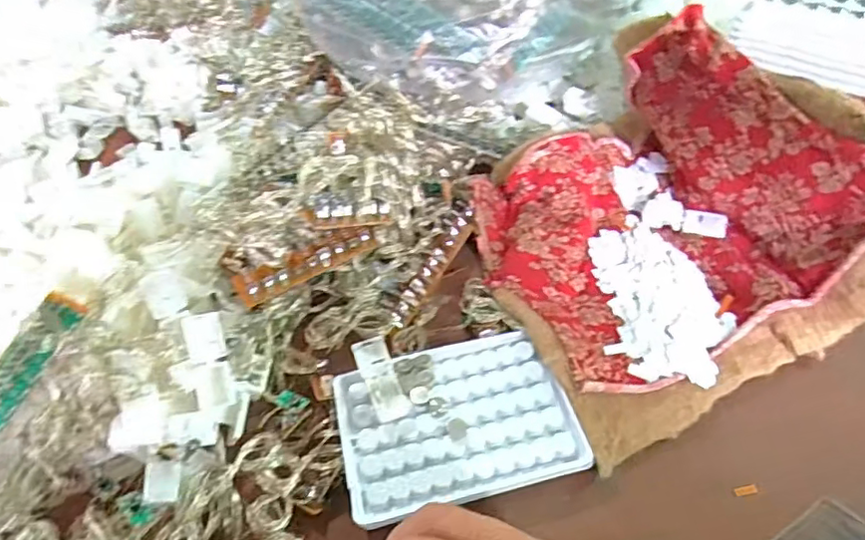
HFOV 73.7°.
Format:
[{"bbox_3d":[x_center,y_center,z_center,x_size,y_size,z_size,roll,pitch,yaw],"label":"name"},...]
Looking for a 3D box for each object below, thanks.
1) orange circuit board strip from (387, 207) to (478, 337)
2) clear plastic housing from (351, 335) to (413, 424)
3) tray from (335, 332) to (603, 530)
[{"bbox_3d":[0.000,-0.003,0.404,0.015,0.008,0.109,23,56,22],"label":"orange circuit board strip"},{"bbox_3d":[-0.031,0.064,0.345,0.020,0.012,0.055,-20,51,-11],"label":"clear plastic housing"},{"bbox_3d":[0.012,0.085,0.331,0.127,0.010,0.091,-14,50,-6],"label":"tray"}]

